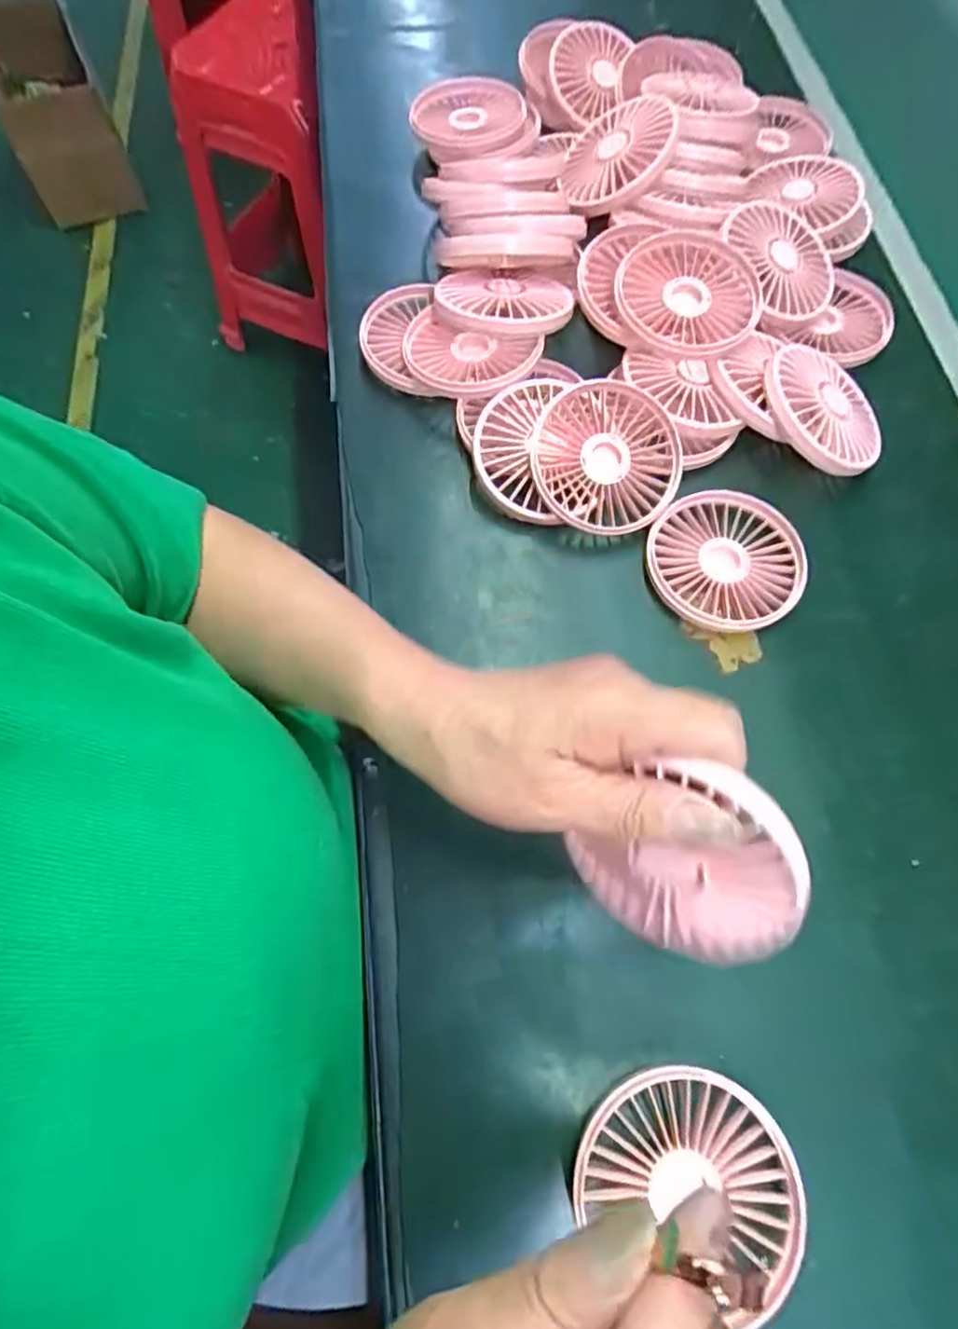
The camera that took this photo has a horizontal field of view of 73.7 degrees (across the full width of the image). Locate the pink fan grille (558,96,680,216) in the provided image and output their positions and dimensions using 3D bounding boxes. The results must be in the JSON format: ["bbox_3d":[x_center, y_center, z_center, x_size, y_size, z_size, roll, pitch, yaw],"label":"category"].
[{"bbox_3d":[0.100,-0.370,0.462,0.082,0.016,0.090,3,78,30],"label":"pink fan grille"}]

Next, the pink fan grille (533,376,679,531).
[{"bbox_3d":[0.076,-0.121,0.378,0.085,0.014,0.087,0,89,-4],"label":"pink fan grille"}]

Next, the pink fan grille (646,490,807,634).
[{"bbox_3d":[0.143,-0.059,0.372,0.087,0.019,0.085,10,68,4],"label":"pink fan grille"}]

